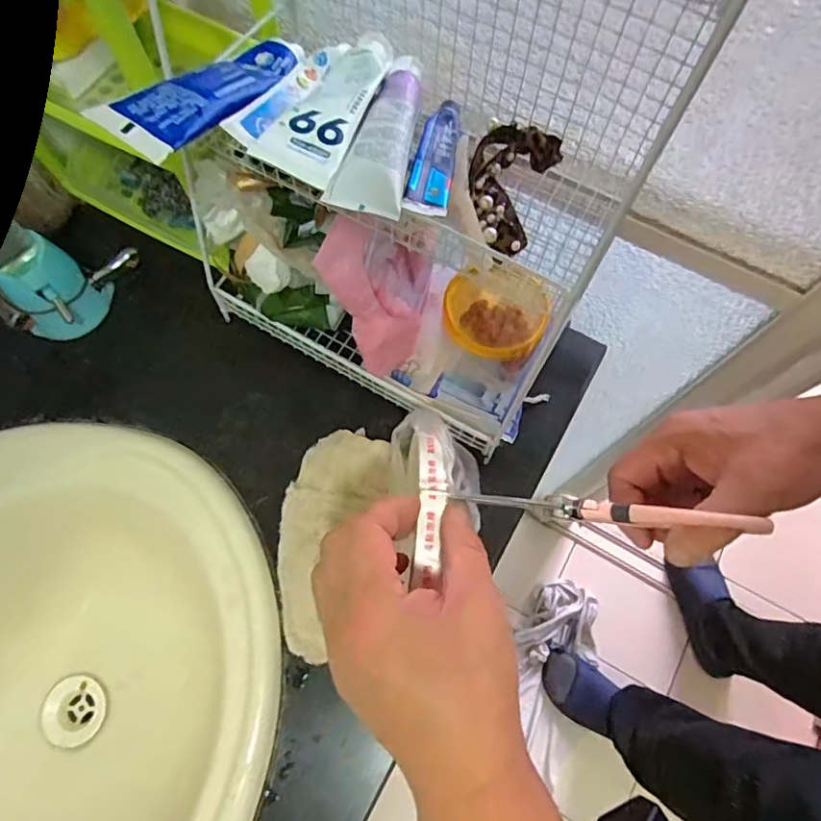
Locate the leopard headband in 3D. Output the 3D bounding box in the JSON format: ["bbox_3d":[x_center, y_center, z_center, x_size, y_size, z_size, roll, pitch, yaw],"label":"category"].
[{"bbox_3d":[0.066,-0.158,0.379,0.055,0.024,0.108,21,71,8],"label":"leopard headband"}]

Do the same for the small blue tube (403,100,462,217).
[{"bbox_3d":[0.019,-0.172,0.366,0.028,0.013,0.125,10,56,4],"label":"small blue tube"}]

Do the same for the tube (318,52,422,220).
[{"bbox_3d":[-0.013,-0.186,0.357,0.042,0.029,0.163,11,70,5],"label":"tube"}]

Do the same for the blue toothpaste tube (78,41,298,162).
[{"bbox_3d":[-0.127,-0.208,0.353,0.046,0.020,0.164,23,51,9],"label":"blue toothpaste tube"}]

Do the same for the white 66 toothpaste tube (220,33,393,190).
[{"bbox_3d":[-0.060,-0.210,0.362,0.068,0.024,0.164,12,56,5],"label":"white 66 toothpaste tube"}]

